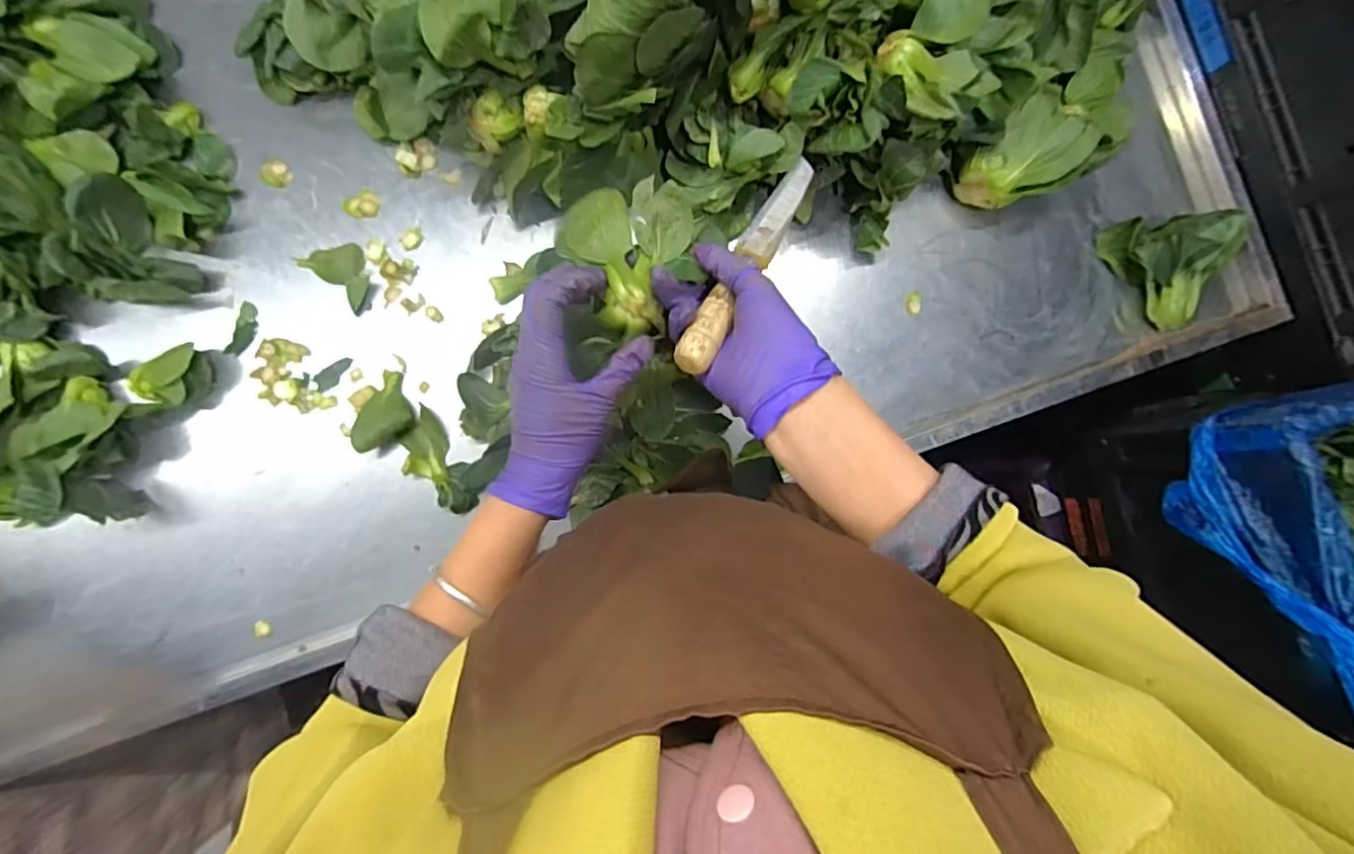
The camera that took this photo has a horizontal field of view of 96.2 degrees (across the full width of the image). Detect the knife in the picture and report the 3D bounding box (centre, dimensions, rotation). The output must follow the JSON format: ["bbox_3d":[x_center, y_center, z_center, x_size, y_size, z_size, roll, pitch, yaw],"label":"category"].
[{"bbox_3d":[0.053,-0.121,0.432,0.025,0.020,0.203,31,64,-2],"label":"knife"}]

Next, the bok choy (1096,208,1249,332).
[{"bbox_3d":[0.498,-0.160,0.618,0.096,0.073,0.105,4,86,-5],"label":"bok choy"}]

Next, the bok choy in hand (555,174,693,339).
[{"bbox_3d":[-0.042,-0.117,0.417,0.087,0.043,0.105,17,85,-4],"label":"bok choy in hand"}]

